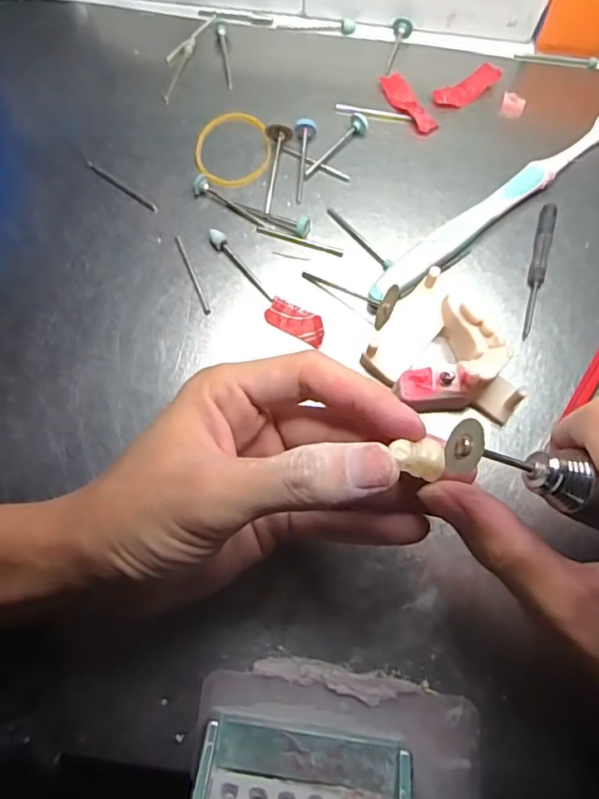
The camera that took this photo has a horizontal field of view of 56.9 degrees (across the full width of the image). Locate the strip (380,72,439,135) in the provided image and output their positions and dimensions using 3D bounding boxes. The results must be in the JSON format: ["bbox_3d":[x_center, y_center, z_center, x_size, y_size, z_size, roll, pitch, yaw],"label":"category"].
[{"bbox_3d":[0.058,-0.157,0.293,0.014,0.006,0.041,-28,74,-9],"label":"strip"}]

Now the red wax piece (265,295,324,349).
[{"bbox_3d":[-0.001,-0.036,0.255,0.029,0.005,0.014,27,74,8],"label":"red wax piece"}]

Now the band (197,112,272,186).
[{"bbox_3d":[-0.035,-0.129,0.283,0.039,0.006,0.044,-18,75,-4],"label":"band"}]

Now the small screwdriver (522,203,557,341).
[{"bbox_3d":[0.113,-0.062,0.262,0.008,0.006,0.072,17,73,5],"label":"small screwdriver"}]

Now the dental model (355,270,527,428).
[{"bbox_3d":[0.058,-0.019,0.238,0.054,0.033,0.068,-22,74,-7],"label":"dental model"}]

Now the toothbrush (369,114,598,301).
[{"bbox_3d":[0.106,-0.101,0.268,0.180,0.015,0.016,-38,76,-11],"label":"toothbrush"}]

